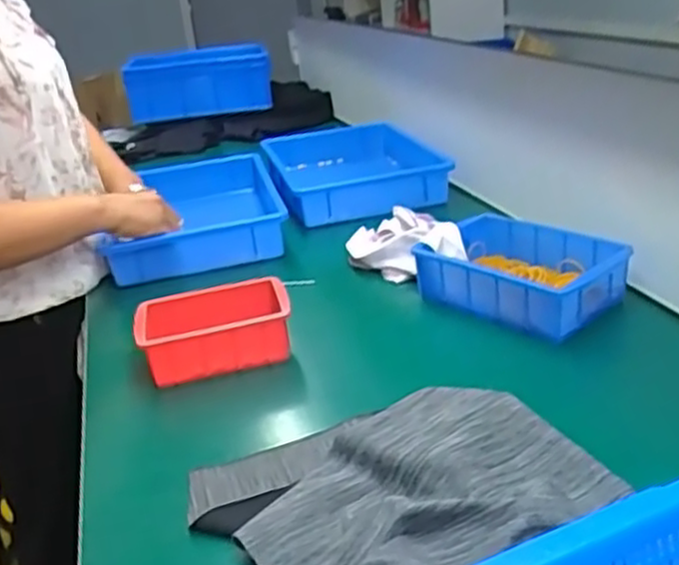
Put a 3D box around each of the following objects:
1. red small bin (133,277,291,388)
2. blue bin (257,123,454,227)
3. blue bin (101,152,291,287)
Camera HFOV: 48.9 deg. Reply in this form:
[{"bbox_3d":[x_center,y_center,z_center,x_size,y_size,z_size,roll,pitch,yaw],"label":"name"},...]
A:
[{"bbox_3d":[-0.126,0.048,0.761,0.151,0.057,0.103,-10,24,-7],"label":"red small bin"},{"bbox_3d":[0.017,-0.183,1.245,0.261,0.074,0.346,-9,24,-6],"label":"blue bin"},{"bbox_3d":[-0.207,-0.097,1.129,0.237,0.080,0.367,-9,24,-5],"label":"blue bin"}]

